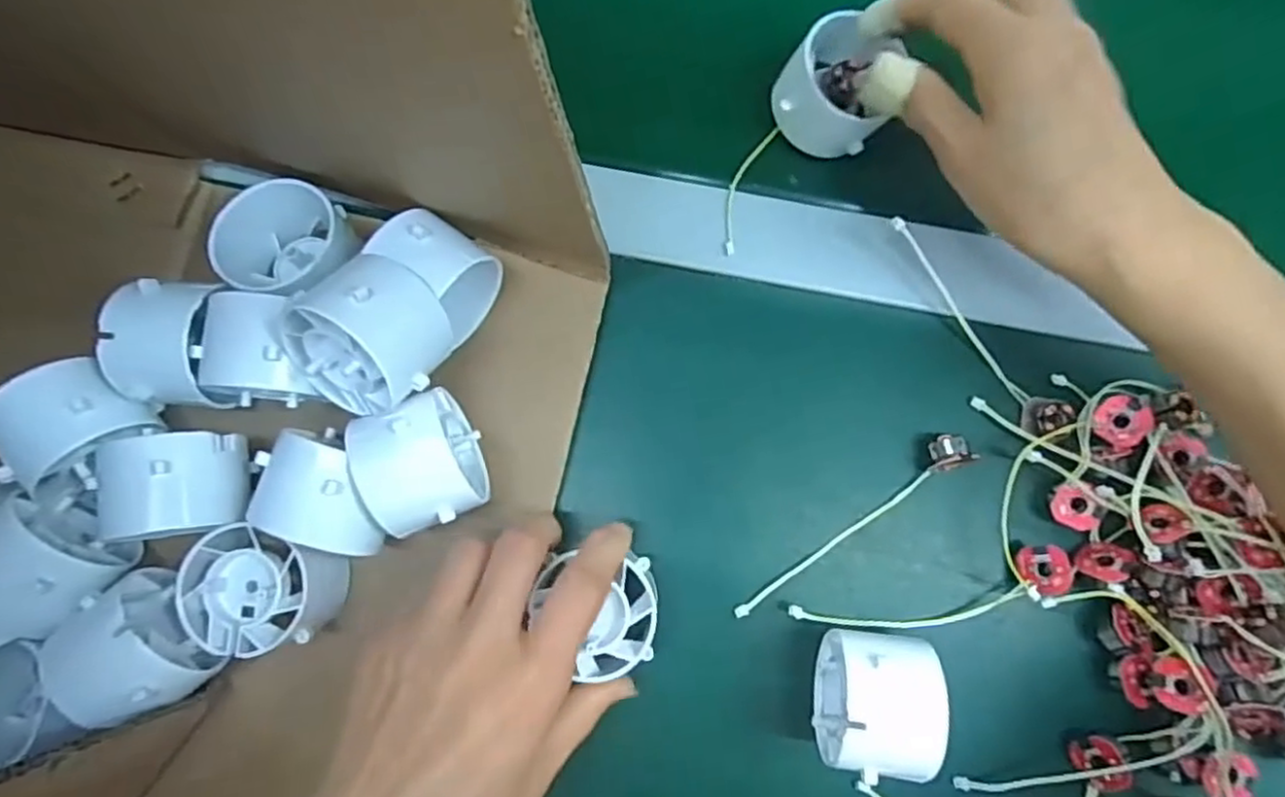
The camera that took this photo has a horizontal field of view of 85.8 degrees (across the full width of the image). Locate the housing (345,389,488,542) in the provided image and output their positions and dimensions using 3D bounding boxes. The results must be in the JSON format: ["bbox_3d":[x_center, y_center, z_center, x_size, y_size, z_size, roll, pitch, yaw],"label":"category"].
[{"bbox_3d":[-0.084,0.025,0.263,0.037,0.042,0.045,-20,81,-1],"label":"housing"}]

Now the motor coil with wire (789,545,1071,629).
[{"bbox_3d":[0.118,0.084,0.286,0.112,0.024,0.023,-14,81,0],"label":"motor coil with wire"}]

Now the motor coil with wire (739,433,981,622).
[{"bbox_3d":[0.086,0.053,0.290,0.117,0.020,0.014,-35,81,-4],"label":"motor coil with wire"}]

